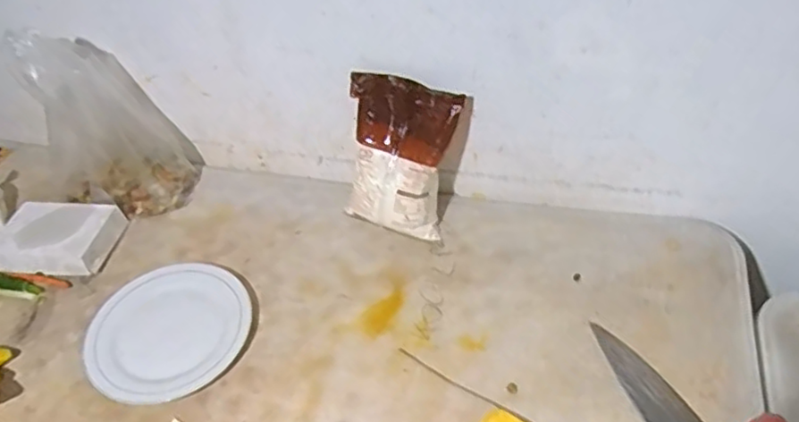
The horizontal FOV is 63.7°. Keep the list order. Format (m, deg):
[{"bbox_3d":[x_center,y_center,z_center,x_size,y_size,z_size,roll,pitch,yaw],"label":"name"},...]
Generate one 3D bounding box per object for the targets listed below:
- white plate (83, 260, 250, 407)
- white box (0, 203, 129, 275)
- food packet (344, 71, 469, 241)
[{"bbox_3d":[-0.323,0.164,0.897,0.216,0.029,0.205,-3,45,3],"label":"white plate"},{"bbox_3d":[-0.545,0.045,1.022,0.189,0.049,0.121,-1,45,5],"label":"white box"},{"bbox_3d":[0.004,-0.069,0.965,0.171,0.224,0.105,8,46,14],"label":"food packet"}]

